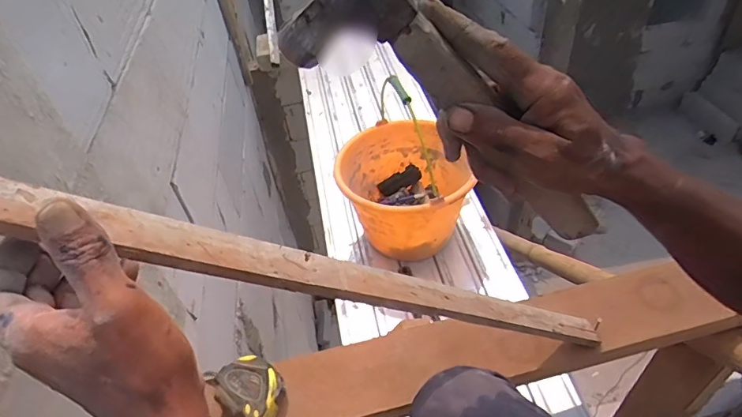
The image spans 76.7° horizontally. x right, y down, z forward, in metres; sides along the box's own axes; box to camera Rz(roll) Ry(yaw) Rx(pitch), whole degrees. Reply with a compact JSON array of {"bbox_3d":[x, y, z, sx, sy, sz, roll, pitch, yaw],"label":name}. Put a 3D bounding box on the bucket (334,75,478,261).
[{"bbox_3d":[0.068,-0.027,1.033,0.258,0.214,0.245,-4,45,4],"label":"bucket"}]

